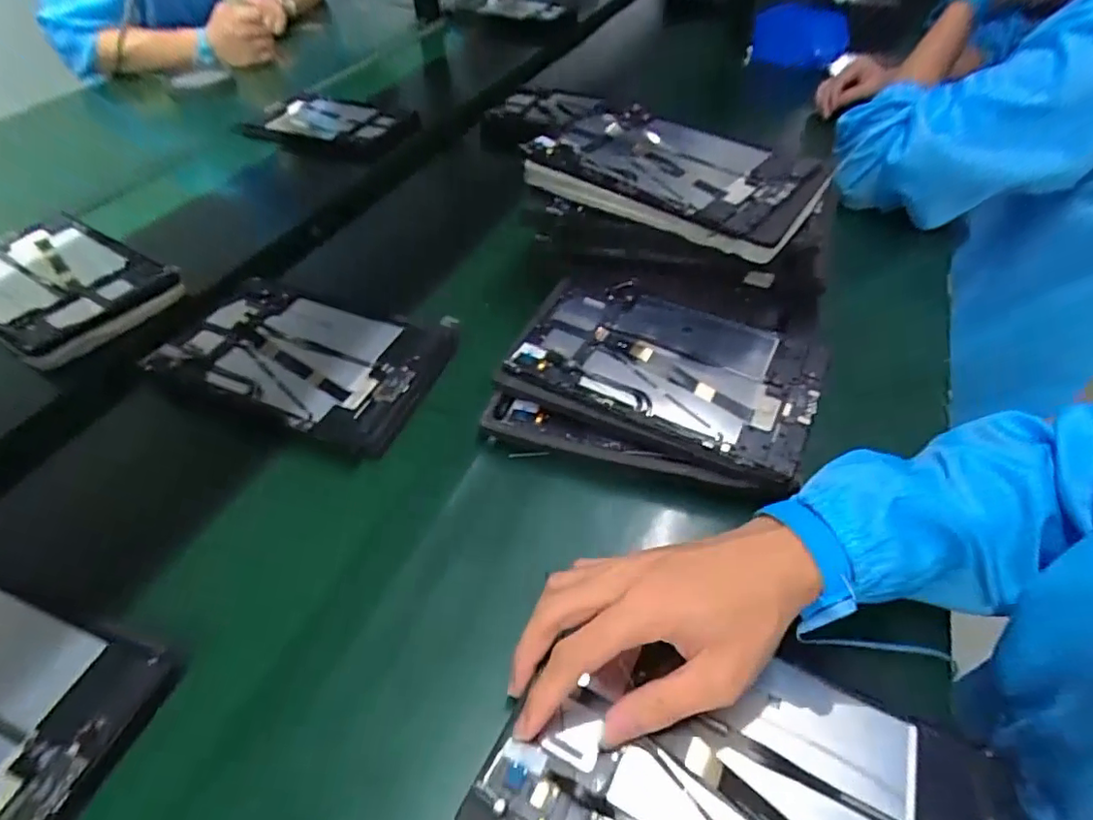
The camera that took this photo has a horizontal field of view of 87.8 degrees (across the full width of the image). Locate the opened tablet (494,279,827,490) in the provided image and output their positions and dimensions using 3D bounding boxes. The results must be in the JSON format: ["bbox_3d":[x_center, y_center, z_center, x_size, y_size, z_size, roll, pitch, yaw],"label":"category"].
[{"bbox_3d":[0.103,-0.045,0.490,0.243,0.019,0.176,19,52,18],"label":"opened tablet"}]

